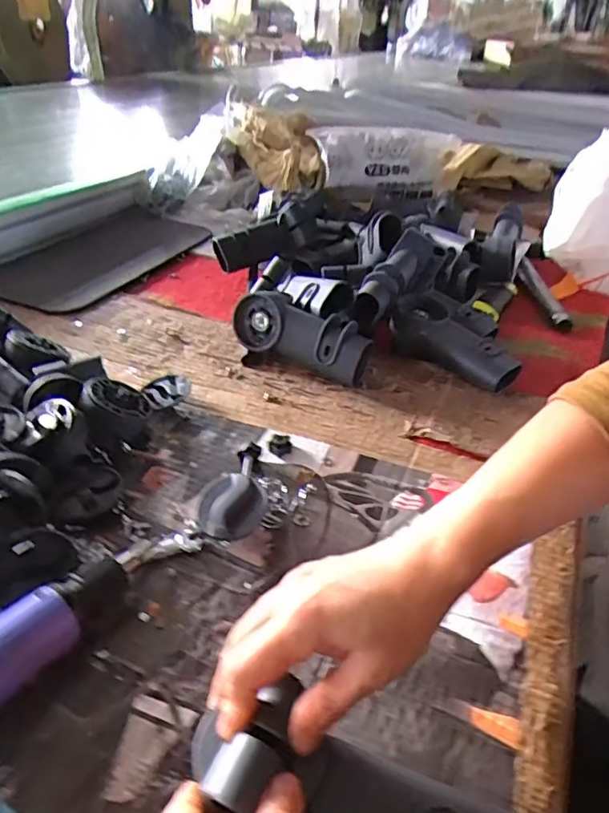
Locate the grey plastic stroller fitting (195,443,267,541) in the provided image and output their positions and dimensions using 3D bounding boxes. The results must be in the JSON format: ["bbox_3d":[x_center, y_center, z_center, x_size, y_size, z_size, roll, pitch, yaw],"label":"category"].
[{"bbox_3d":[-0.061,0.069,0.459,0.054,0.026,0.095,-3,36,-7],"label":"grey plastic stroller fitting"}]

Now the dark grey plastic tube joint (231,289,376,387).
[{"bbox_3d":[-0.003,-0.080,0.627,0.164,0.072,0.065,15,37,18],"label":"dark grey plastic tube joint"}]

